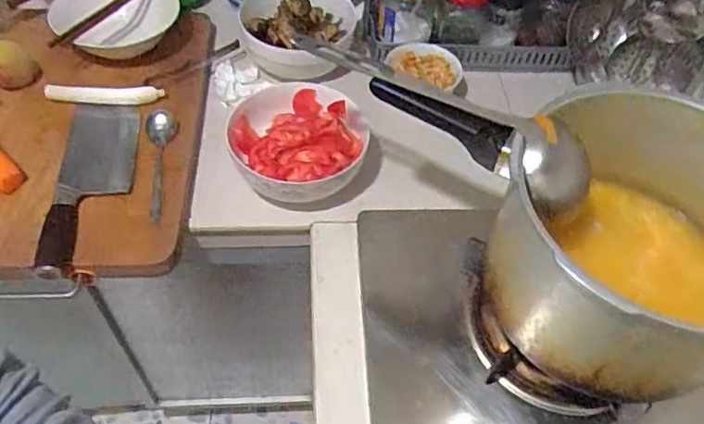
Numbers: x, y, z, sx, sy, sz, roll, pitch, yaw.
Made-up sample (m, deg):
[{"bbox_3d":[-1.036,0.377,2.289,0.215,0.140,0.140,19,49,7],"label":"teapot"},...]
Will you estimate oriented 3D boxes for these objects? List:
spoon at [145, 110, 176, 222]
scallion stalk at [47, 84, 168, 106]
[{"bbox_3d":[-0.246,-0.060,0.752,0.038,0.029,0.157,-3,65,-6],"label":"spoon"},{"bbox_3d":[-0.344,-0.163,0.815,0.154,0.024,0.018,-1,52,-5],"label":"scallion stalk"}]

